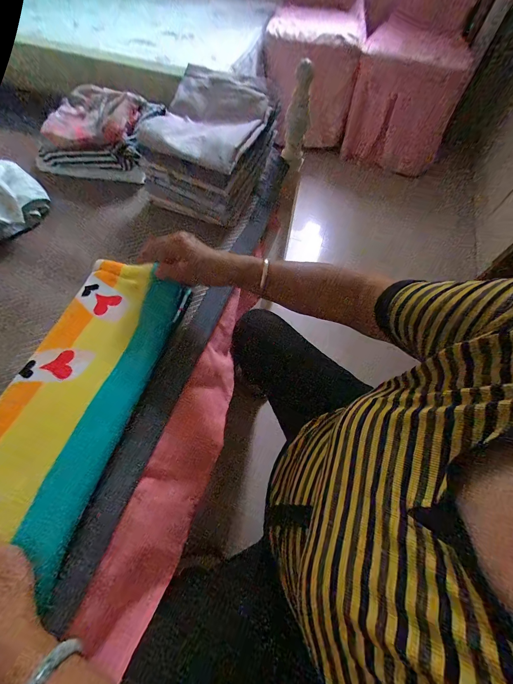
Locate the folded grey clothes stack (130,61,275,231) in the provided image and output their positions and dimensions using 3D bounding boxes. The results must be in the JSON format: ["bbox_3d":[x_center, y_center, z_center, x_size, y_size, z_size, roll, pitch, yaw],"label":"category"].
[{"bbox_3d":[-0.094,-0.384,0.540,0.187,0.148,0.220,21,64,8],"label":"folded grey clothes stack"}]

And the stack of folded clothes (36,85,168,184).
[{"bbox_3d":[-0.350,-0.465,0.594,0.234,0.102,0.191,17,64,6],"label":"stack of folded clothes"}]

